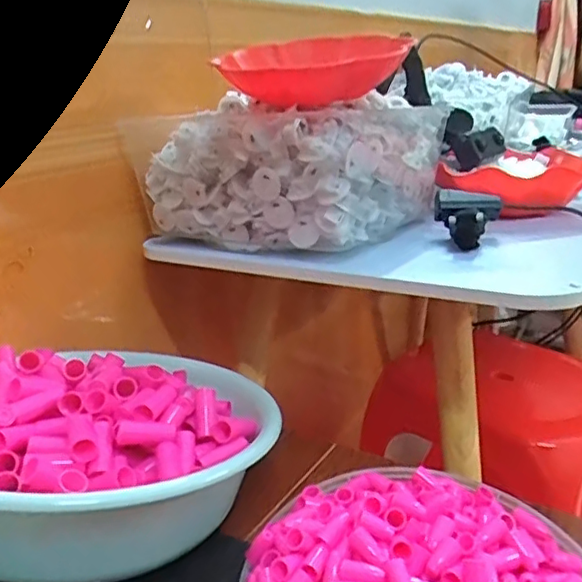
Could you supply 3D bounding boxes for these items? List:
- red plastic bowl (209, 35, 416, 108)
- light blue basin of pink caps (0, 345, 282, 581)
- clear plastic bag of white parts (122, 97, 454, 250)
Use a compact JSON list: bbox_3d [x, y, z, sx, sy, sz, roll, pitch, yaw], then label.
[{"bbox_3d":[0.020,-0.217,0.583,0.174,0.059,0.175,-3,20,1],"label":"red plastic bowl"},{"bbox_3d":[-0.162,0.129,0.495,0.278,0.134,0.260,-3,20,1],"label":"light blue basin of pink caps"},{"bbox_3d":[0.001,-0.143,0.685,0.279,0.134,0.232,8,23,27],"label":"clear plastic bag of white parts"}]

